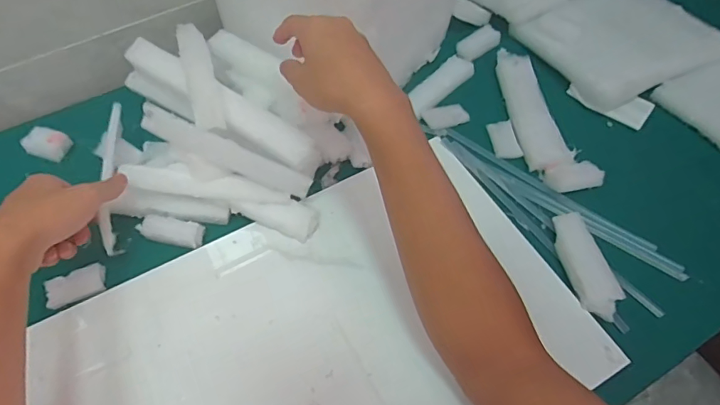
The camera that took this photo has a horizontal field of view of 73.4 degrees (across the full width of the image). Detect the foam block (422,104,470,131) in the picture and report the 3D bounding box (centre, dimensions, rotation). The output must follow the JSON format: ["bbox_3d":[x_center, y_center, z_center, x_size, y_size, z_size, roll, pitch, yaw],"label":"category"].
[{"bbox_3d":[0.104,-0.106,0.588,0.056,0.008,0.033,-20,61,-12],"label":"foam block"}]

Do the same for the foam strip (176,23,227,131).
[{"bbox_3d":[-0.167,-0.139,0.497,0.029,0.019,0.167,-17,60,-11],"label":"foam strip"}]

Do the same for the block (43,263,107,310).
[{"bbox_3d":[-0.273,0.079,0.465,0.052,0.009,0.031,-26,63,-16],"label":"block"}]

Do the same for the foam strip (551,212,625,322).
[{"bbox_3d":[0.220,0.060,0.471,0.038,0.011,0.106,-21,63,11],"label":"foam strip"}]

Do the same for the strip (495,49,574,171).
[{"bbox_3d":[0.205,-0.111,0.579,0.046,0.020,0.173,-5,59,-4],"label":"strip"}]

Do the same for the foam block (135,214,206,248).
[{"bbox_3d":[-0.190,0.028,0.485,0.061,0.016,0.023,13,59,-8],"label":"foam block"}]

